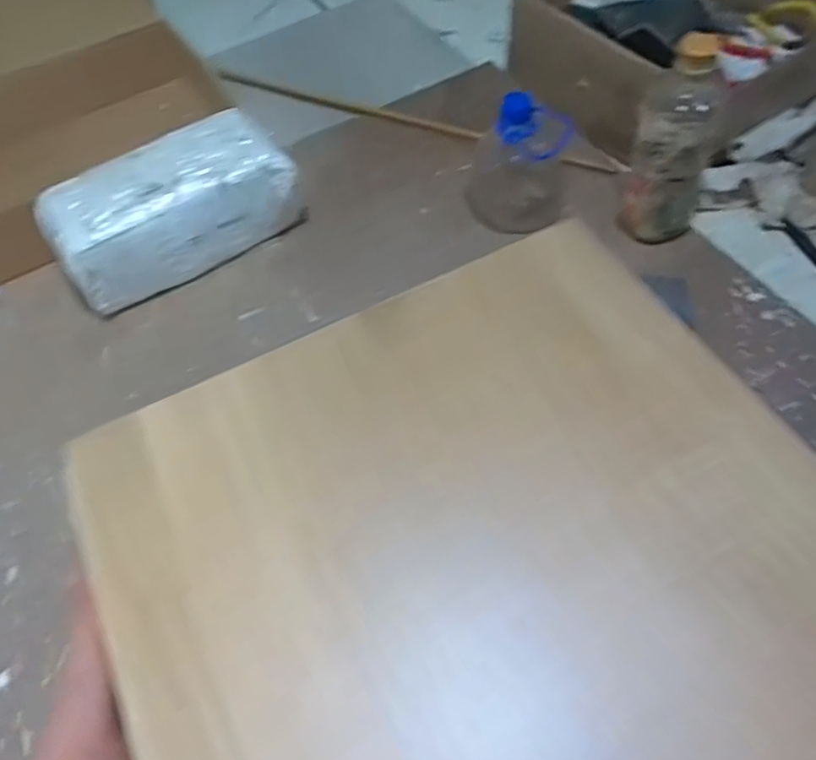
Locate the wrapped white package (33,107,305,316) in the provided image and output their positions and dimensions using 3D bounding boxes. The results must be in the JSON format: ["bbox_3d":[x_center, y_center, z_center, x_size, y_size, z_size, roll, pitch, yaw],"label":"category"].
[{"bbox_3d":[-0.240,-0.178,0.701,0.246,0.110,0.110,-30,59,-15],"label":"wrapped white package"}]

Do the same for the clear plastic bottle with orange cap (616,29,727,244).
[{"bbox_3d":[0.250,-0.220,0.622,0.075,0.185,0.058,15,59,14],"label":"clear plastic bottle with orange cap"}]

